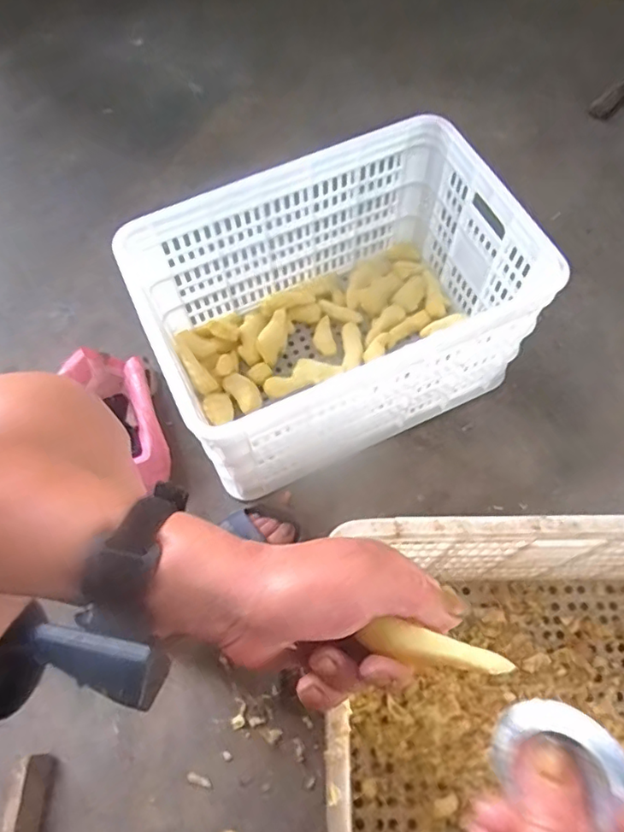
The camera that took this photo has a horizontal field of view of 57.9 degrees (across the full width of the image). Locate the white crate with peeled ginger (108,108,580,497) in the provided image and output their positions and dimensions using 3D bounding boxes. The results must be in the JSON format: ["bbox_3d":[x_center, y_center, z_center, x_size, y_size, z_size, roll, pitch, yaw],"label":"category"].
[{"bbox_3d":[0.037,-0.150,0.835,0.486,0.268,0.328,-24,68,-9],"label":"white crate with peeled ginger"}]

